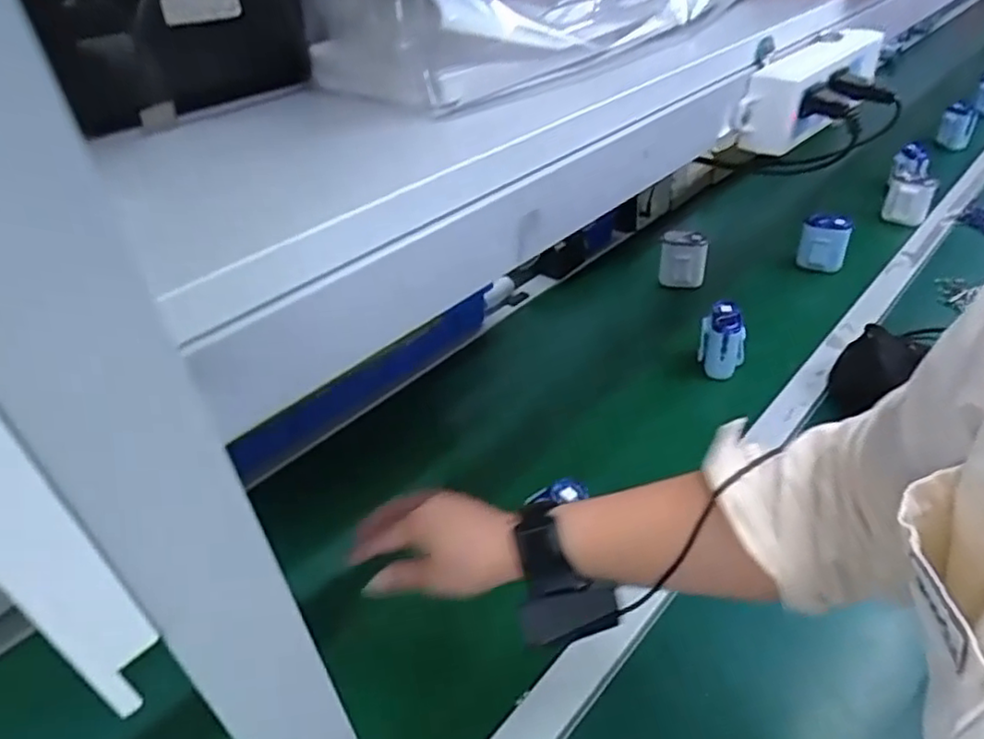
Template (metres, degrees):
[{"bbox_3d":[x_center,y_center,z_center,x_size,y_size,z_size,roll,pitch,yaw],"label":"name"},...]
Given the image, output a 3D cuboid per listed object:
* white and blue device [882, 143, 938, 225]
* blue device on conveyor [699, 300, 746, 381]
[{"bbox_3d":[0.766,-0.346,1.187,0.070,0.065,0.167,11,59,21],"label":"white and blue device"},{"bbox_3d":[0.307,-0.033,0.860,0.058,0.093,0.063,10,40,19],"label":"blue device on conveyor"}]

